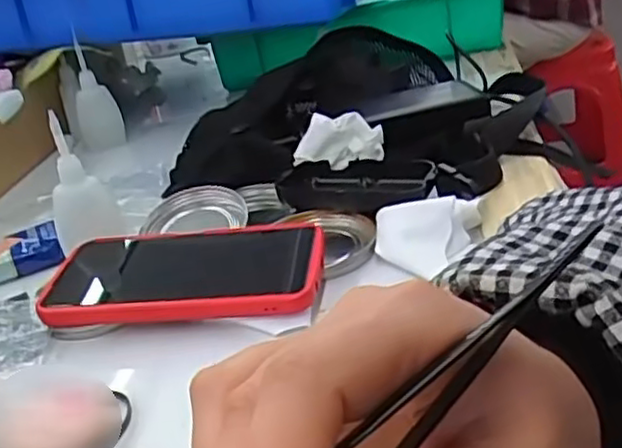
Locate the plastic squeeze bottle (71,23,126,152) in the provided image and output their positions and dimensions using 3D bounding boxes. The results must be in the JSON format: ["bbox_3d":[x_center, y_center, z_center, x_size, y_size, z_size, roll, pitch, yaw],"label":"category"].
[{"bbox_3d":[-0.229,-0.135,0.740,0.043,0.122,0.048,-19,27,-15],"label":"plastic squeeze bottle"}]

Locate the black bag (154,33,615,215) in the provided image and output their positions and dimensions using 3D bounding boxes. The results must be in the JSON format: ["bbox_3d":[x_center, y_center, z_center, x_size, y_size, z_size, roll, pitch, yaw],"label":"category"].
[{"bbox_3d":[0.040,-0.094,0.579,0.305,0.082,0.260,-6,27,11],"label":"black bag"}]

